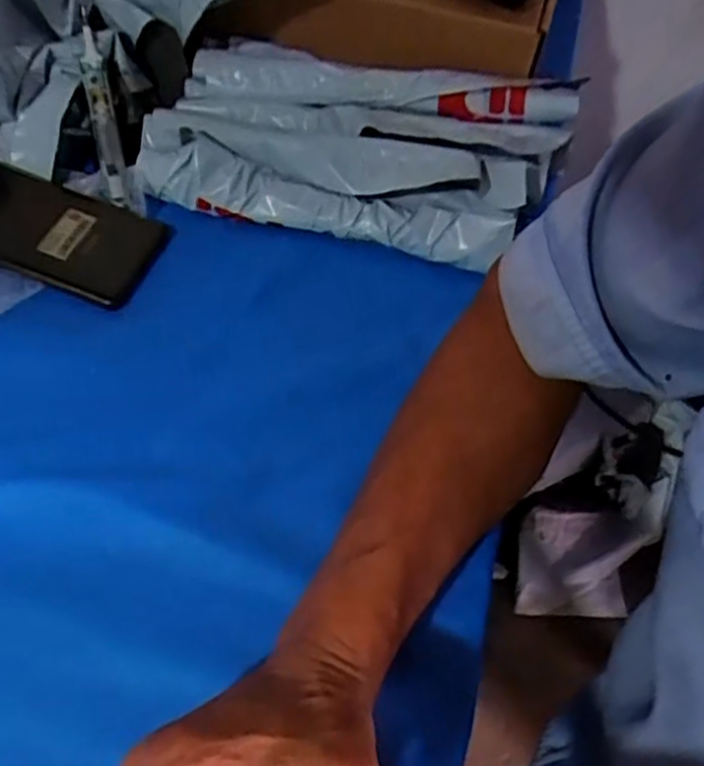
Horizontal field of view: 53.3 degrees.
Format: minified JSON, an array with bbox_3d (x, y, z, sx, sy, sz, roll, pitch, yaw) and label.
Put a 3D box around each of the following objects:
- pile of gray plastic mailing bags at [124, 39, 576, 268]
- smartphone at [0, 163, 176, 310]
[{"bbox_3d":[0.002,-0.168,0.503,0.294,0.061,0.145,13,57,6],"label":"pile of gray plastic mailing bags"},{"bbox_3d":[-0.212,-0.107,0.467,0.172,0.013,0.079,20,62,1],"label":"smartphone"}]

